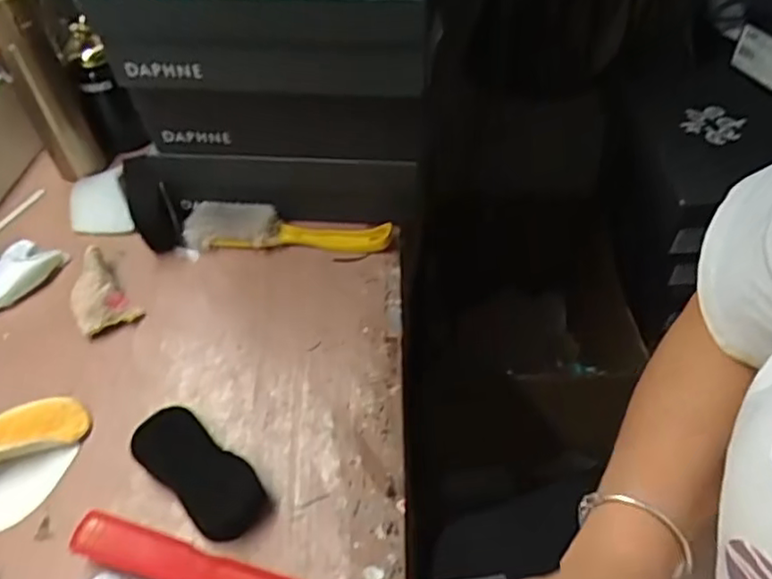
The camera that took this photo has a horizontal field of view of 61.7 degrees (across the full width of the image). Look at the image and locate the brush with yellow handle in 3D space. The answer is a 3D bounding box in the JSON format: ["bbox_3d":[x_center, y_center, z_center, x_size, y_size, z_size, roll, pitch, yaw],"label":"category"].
[{"bbox_3d":[-0.112,-0.069,0.729,0.232,0.032,0.045,4,51,6],"label":"brush with yellow handle"}]

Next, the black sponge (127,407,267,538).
[{"bbox_3d":[-0.161,0.155,0.557,0.128,0.029,0.057,33,59,26],"label":"black sponge"}]

